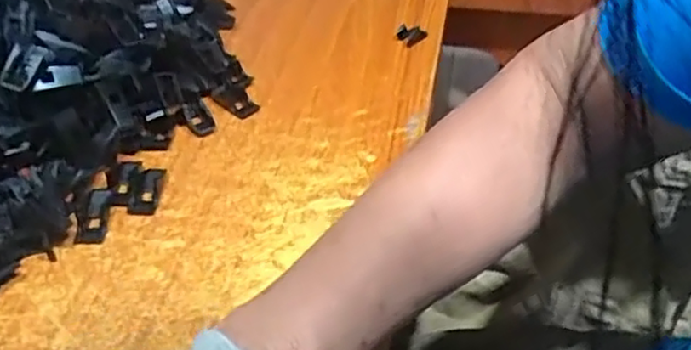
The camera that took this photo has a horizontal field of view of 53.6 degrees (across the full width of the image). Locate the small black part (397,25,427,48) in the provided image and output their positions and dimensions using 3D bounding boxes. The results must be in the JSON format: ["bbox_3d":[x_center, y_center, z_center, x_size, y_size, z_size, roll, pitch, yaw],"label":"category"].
[{"bbox_3d":[0.059,-0.124,0.609,0.027,0.009,0.029,6,40,6],"label":"small black part"}]

